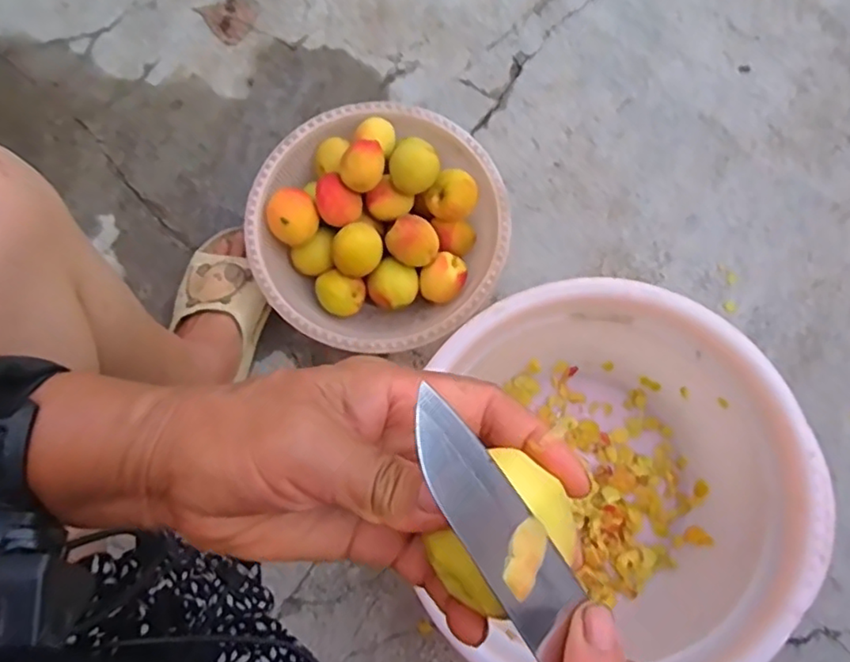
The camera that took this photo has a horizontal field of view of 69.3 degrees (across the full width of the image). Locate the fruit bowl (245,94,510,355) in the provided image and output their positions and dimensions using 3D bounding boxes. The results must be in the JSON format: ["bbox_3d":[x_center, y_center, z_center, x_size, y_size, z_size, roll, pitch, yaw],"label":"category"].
[{"bbox_3d":[-0.048,-0.115,0.682,0.261,0.130,0.265,0,80,1],"label":"fruit bowl"}]

